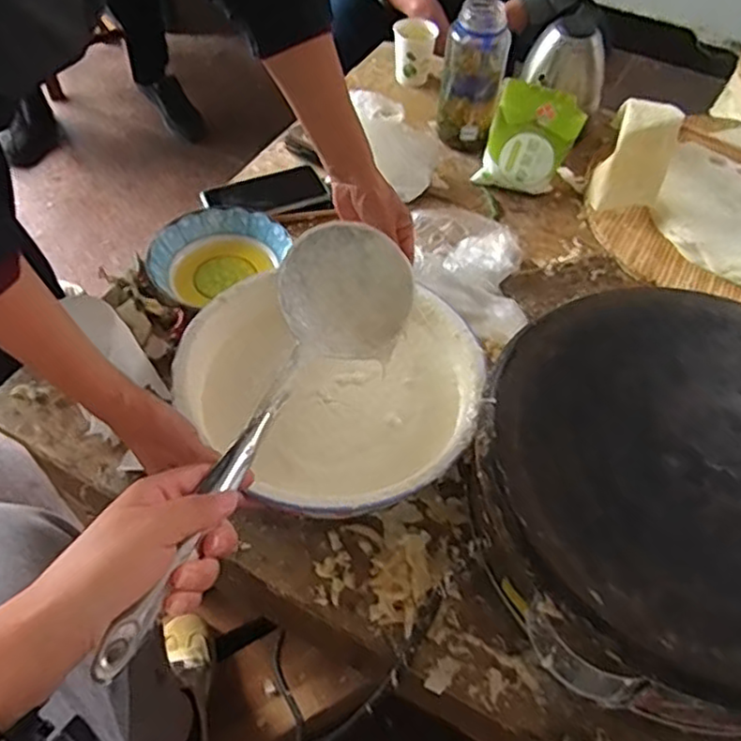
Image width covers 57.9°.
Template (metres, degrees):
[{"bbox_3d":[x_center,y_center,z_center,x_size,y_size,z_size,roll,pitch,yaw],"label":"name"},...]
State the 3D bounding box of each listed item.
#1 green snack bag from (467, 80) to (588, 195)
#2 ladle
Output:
[{"bbox_3d":[0.218,-0.313,0.920,0.120,0.130,0.051,17,54,10],"label":"green snack bag"},{"bbox_3d":[-0.071,0.024,0.460,0.101,0.069,0.371,19,46,12],"label":"ladle"}]

